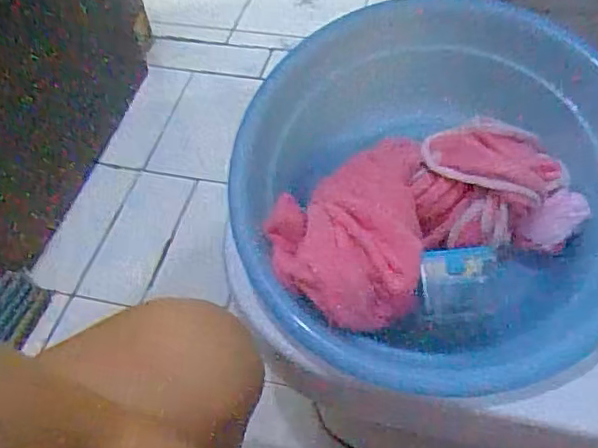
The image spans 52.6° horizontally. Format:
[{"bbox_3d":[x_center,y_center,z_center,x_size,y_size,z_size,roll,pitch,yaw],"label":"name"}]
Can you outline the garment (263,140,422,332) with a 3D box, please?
[{"bbox_3d":[0.043,0.004,0.566,0.129,0.069,0.177,3,54,8],"label":"garment"}]

